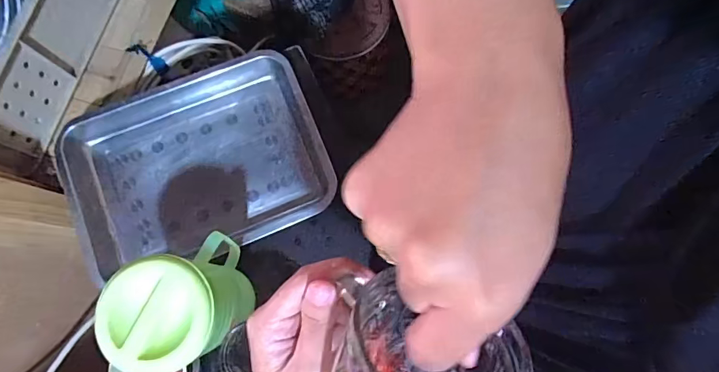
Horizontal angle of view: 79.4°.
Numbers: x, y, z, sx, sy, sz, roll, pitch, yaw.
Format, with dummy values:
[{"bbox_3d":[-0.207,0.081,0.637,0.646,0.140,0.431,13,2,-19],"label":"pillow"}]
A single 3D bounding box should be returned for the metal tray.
[{"bbox_3d":[-0.229,-0.032,0.611,0.350,0.045,0.269,-22,80,-5],"label":"metal tray"}]

